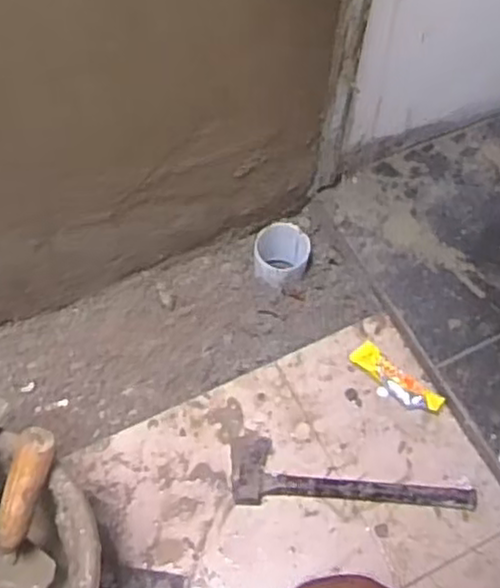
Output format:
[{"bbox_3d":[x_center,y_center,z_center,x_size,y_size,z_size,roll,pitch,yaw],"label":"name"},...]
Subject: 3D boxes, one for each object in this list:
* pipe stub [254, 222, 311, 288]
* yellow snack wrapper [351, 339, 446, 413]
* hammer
[{"bbox_3d":[0.044,-0.053,1.029,0.074,0.037,0.085,4,62,0],"label":"pipe stub"},{"bbox_3d":[0.181,0.104,0.914,0.121,0.017,0.035,41,68,18],"label":"yellow snack wrapper"},{"bbox_3d":[0.118,0.204,0.851,0.271,0.021,0.076,2,62,-1],"label":"hammer"}]

